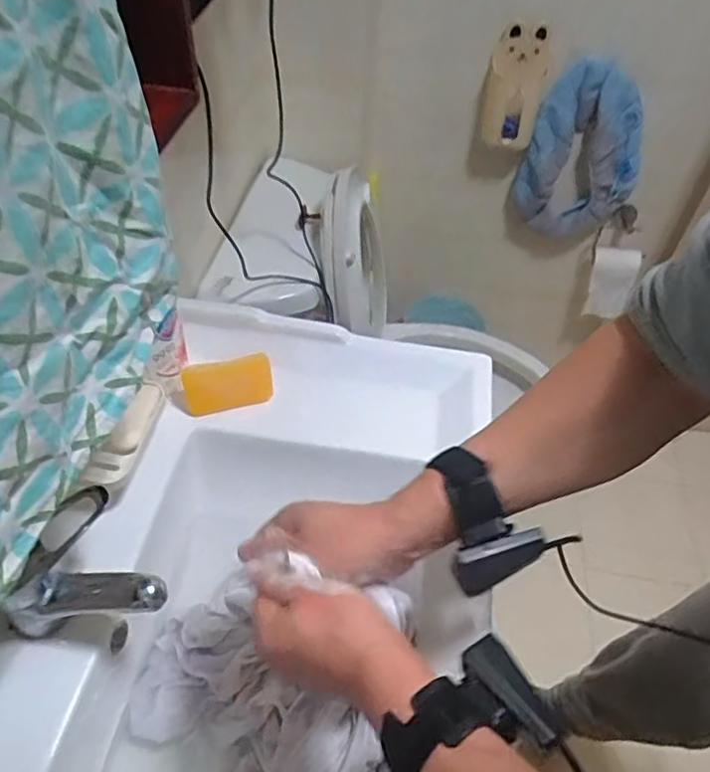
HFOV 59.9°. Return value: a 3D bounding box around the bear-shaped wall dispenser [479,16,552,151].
[{"bbox_3d":[0.339,-0.631,1.319,0.124,0.231,0.064,17,49,11],"label":"bear-shaped wall dispenser"}]

